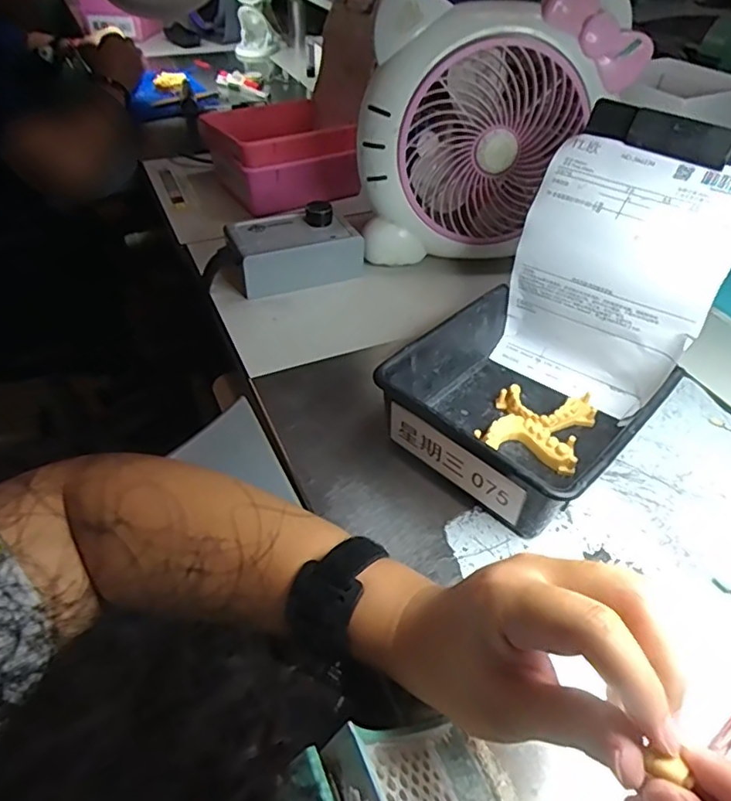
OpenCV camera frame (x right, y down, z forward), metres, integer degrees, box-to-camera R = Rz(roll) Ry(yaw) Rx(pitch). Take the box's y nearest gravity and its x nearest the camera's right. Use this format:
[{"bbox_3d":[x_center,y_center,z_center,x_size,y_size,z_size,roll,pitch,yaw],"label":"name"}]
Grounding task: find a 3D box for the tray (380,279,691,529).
[{"bbox_3d":[0.117,0.005,0.434,0.162,0.070,0.171,33,51,30],"label":"tray"}]

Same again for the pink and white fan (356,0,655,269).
[{"bbox_3d":[0.123,-0.274,0.589,0.258,0.234,0.099,-10,43,-13],"label":"pink and white fan"}]

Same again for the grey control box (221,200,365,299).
[{"bbox_3d":[-0.079,-0.163,0.613,0.140,0.059,0.072,-18,45,-20],"label":"grey control box"}]

